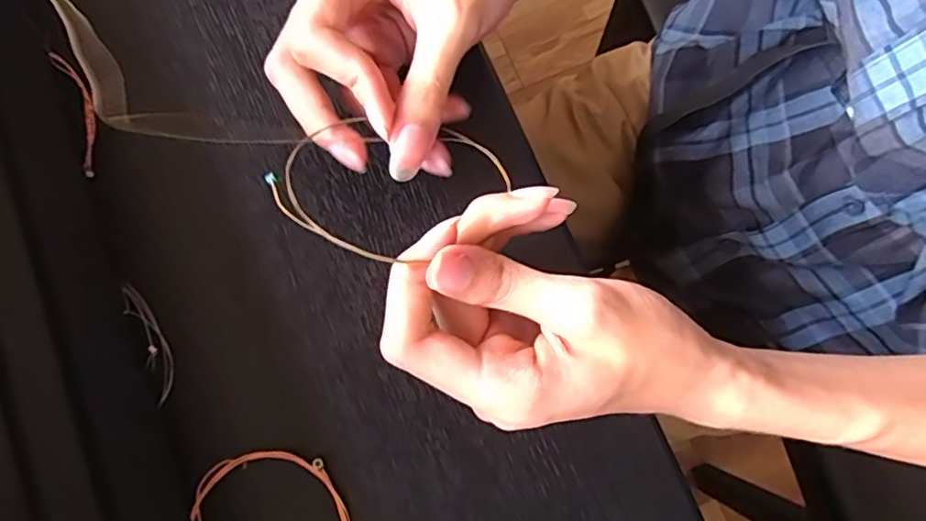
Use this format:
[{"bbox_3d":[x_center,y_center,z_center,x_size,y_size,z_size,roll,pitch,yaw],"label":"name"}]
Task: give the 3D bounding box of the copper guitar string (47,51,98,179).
[{"bbox_3d":[-0.171,-0.068,0.265,0.014,0.006,0.062,-21,79,-4],"label":"copper guitar string"}]

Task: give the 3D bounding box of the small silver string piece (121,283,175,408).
[{"bbox_3d":[-0.129,0.033,0.244,0.012,0.008,0.050,-25,79,-5],"label":"small silver string piece"}]

